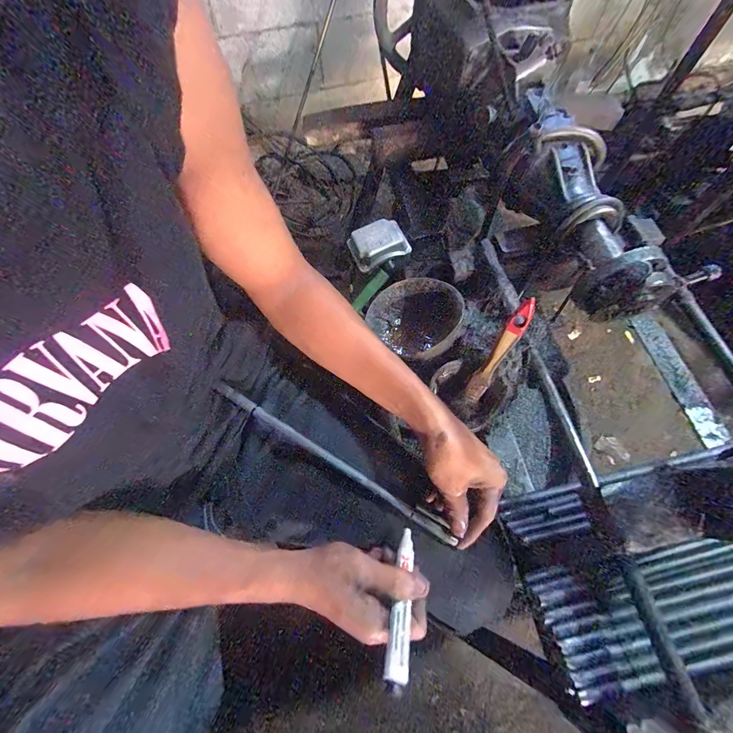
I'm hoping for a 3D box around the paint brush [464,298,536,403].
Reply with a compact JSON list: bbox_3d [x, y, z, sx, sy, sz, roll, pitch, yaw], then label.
[{"bbox_3d":[0.146,-0.012,0.372,0.021,0.142,0.007,30,41,14],"label":"paint brush"}]

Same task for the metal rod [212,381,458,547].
[{"bbox_3d":[-0.035,0.101,0.360,0.302,0.007,0.016,32,70,3],"label":"metal rod"}]

